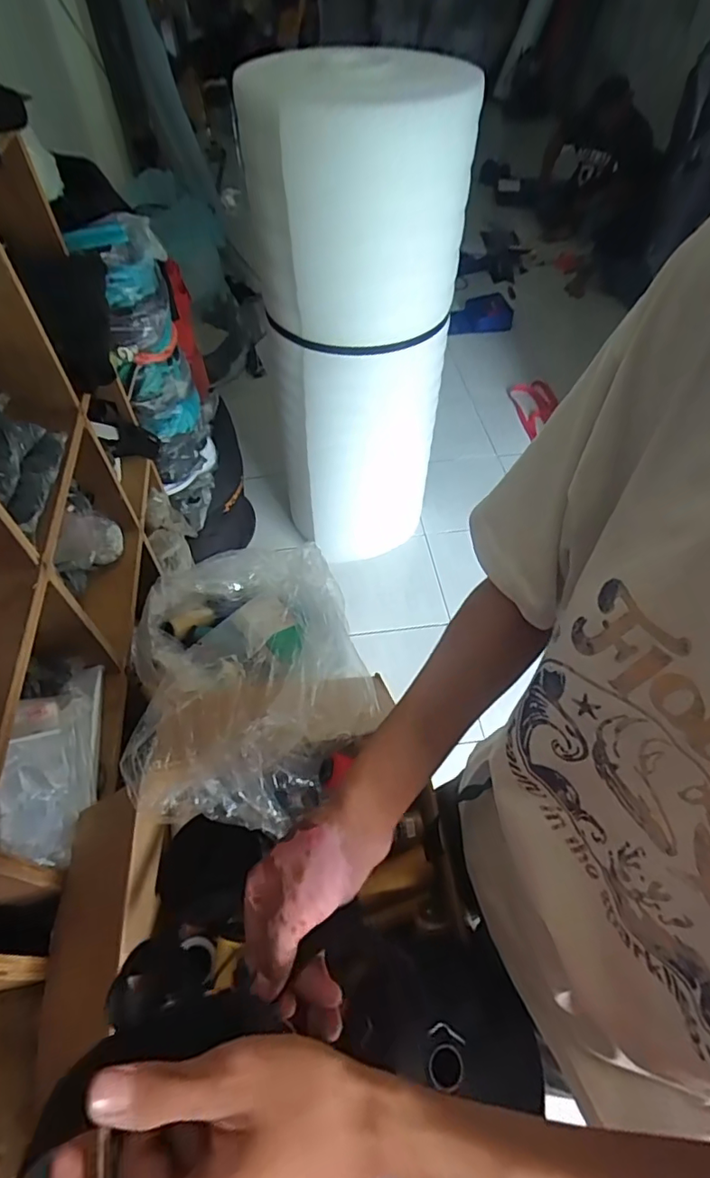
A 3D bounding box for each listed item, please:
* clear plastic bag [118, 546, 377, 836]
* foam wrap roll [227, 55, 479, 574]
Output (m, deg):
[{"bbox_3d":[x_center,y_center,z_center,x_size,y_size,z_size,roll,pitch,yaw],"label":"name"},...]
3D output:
[{"bbox_3d":[-0.182,0.113,0.869,0.361,0.247,0.538,-10,34,-7],"label":"clear plastic bag"},{"bbox_3d":[0.002,-0.612,1.503,0.475,1.226,0.436,7,54,5],"label":"foam wrap roll"}]

